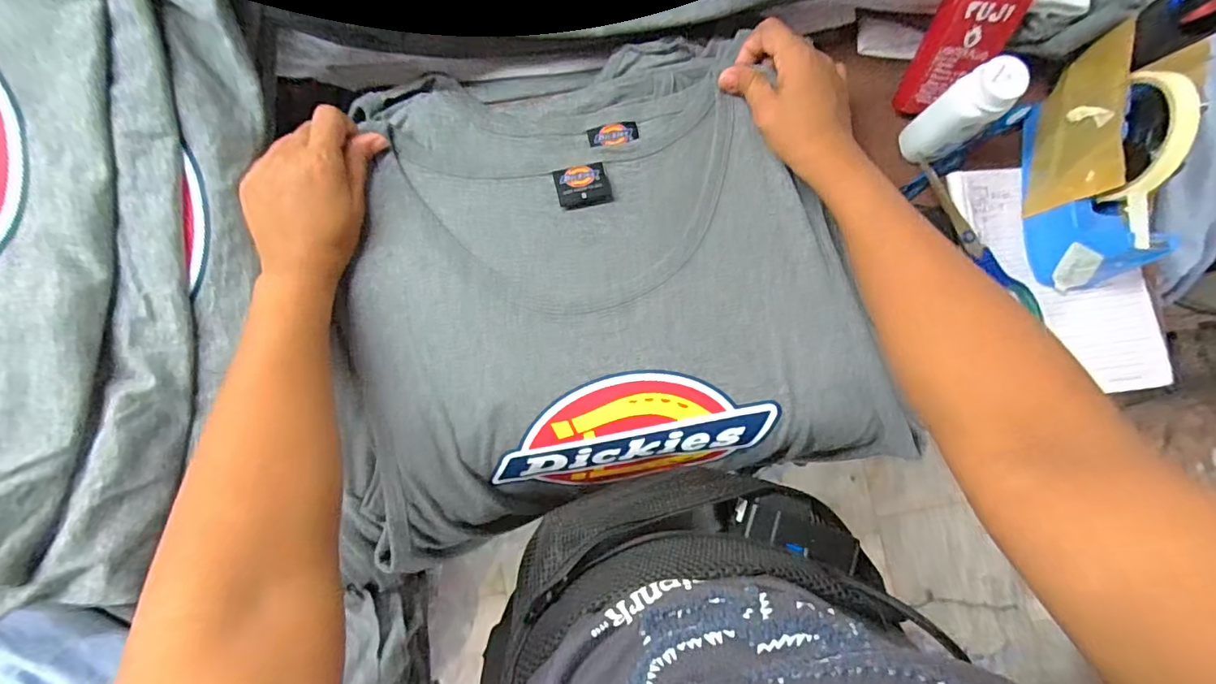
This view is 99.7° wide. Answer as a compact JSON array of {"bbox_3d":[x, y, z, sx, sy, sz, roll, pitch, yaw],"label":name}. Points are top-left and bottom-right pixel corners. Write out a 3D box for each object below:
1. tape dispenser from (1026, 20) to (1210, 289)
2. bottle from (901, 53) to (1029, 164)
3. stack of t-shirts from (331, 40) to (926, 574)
[{"bbox_3d":[0.391,-0.140,0.398,0.056,0.102,0.183,5,84,0],"label":"tape dispenser"},{"bbox_3d":[0.276,-0.179,0.404,0.035,0.090,0.040,-36,85,-4],"label":"bottle"},{"bbox_3d":[-0.022,-0.037,0.432,0.429,0.092,0.373,-15,84,-2],"label":"stack of t-shirts"}]

